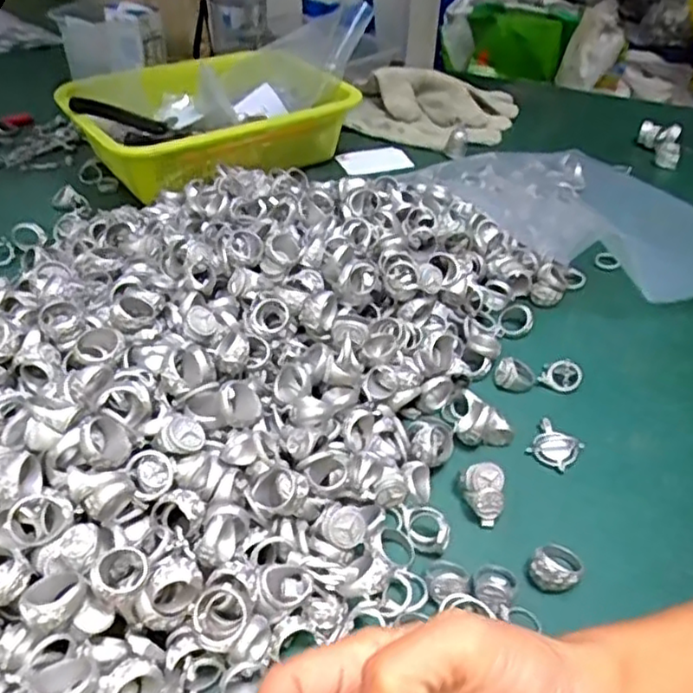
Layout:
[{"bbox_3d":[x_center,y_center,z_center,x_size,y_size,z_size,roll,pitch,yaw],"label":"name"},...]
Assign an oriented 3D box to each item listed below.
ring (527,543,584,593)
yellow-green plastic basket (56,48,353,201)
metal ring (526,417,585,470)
[{"bbox_3d":[0.109,0.111,0.351,0.024,0.015,0.028,23,44,23],"label":"ring"},{"bbox_3d":[-0.151,-0.238,0.717,0.254,0.078,0.196,-28,48,-31],"label":"yellow-green plastic basket"},{"bbox_3d":[0.129,0.060,0.422,0.028,0.007,0.030,25,45,25],"label":"metal ring"}]

